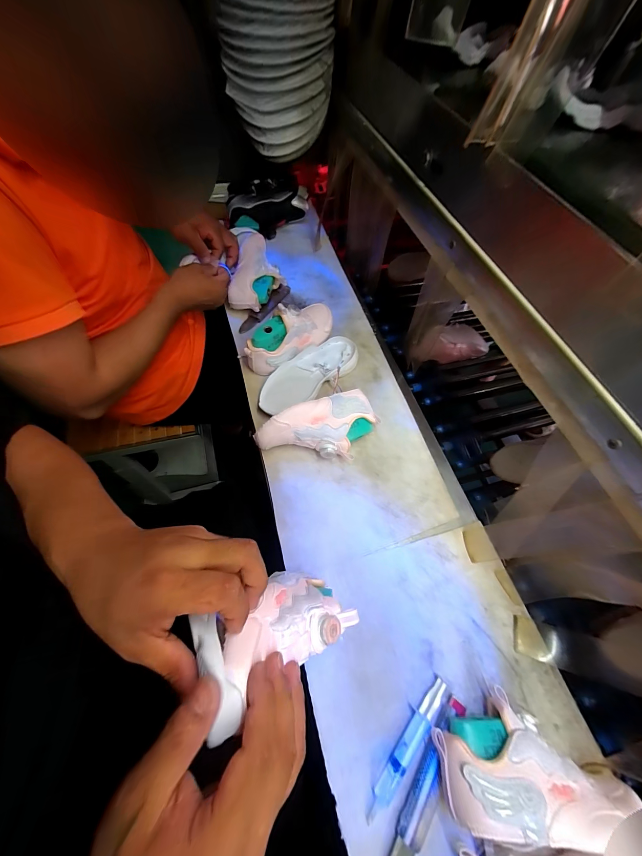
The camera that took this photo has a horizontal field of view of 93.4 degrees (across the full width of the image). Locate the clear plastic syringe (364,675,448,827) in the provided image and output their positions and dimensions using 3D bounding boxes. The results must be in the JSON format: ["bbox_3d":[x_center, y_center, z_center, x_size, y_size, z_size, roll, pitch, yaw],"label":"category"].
[{"bbox_3d":[0.093,0.334,0.320,0.024,0.011,0.137,36,65,14],"label":"clear plastic syringe"}]

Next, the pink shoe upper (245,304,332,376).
[{"bbox_3d":[-0.051,-0.172,0.549,0.196,0.093,0.065,-37,71,-22],"label":"pink shoe upper"}]

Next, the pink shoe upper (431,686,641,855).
[{"bbox_3d":[0.206,0.327,0.302,0.179,0.069,0.089,5,61,-2],"label":"pink shoe upper"}]

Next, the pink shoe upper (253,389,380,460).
[{"bbox_3d":[0.001,0.010,0.459,0.185,0.074,0.084,-21,66,-15],"label":"pink shoe upper"}]

